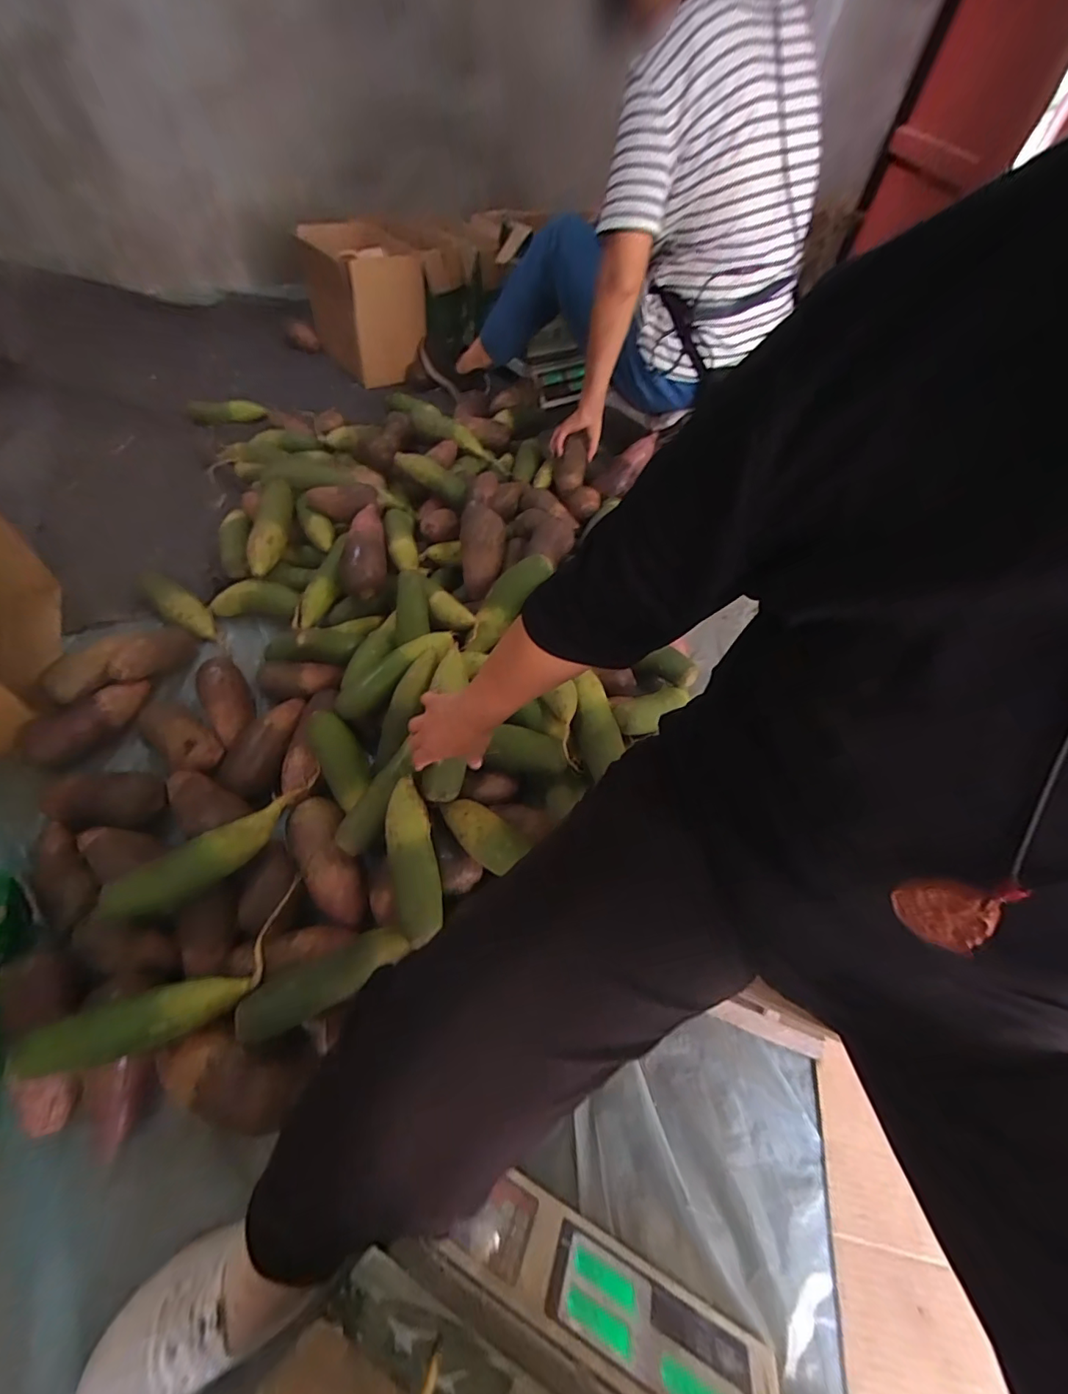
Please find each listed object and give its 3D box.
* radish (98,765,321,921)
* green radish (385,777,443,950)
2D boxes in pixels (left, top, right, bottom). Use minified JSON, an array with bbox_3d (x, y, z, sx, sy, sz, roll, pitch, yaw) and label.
[{"bbox_3d":[-0.370,0.173,0.611,0.255,0.056,0.061,-33,64,-25],"label":"radish"},{"bbox_3d":[-0.143,0.187,0.602,0.053,0.043,0.189,-10,56,-12],"label":"green radish"}]

